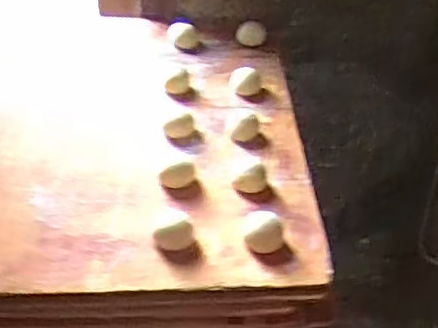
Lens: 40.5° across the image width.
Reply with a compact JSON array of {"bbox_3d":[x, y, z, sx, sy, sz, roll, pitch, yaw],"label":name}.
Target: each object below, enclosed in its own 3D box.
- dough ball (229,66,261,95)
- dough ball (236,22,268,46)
[{"bbox_3d":[0.029,-0.089,0.640,0.031,0.021,0.026,-16,43,-23],"label":"dough ball"},{"bbox_3d":[0.039,-0.155,0.716,0.036,0.025,0.027,6,39,2],"label":"dough ball"}]

